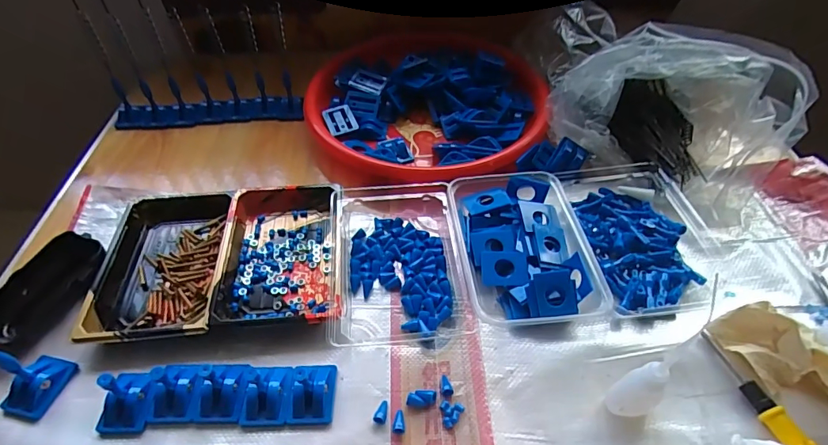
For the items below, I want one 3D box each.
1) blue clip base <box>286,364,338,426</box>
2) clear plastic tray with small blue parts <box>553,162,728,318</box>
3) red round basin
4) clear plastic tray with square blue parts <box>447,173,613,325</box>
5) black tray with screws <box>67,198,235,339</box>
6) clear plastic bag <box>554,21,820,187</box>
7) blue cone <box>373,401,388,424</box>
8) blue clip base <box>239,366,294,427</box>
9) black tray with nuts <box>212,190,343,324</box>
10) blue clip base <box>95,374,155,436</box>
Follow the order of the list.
[{"bbox_3d":[-0.077,0.129,0.339,0.032,0.020,0.042,0,49,1],"label":"blue clip base"},{"bbox_3d":[0.223,0.003,0.433,0.118,0.031,0.179,-5,49,-3],"label":"clear plastic tray with small blue parts"},{"bbox_3d":[0.013,-0.157,0.558,0.292,0.051,0.278,1,49,1],"label":"red round basin"},{"bbox_3d":[0.097,0.019,0.416,0.110,0.034,0.157,-3,49,-2],"label":"clear plastic tray with square blue parts"},{"bbox_3d":[-0.230,0.034,0.420,0.108,0.023,0.167,-5,49,-4],"label":"black tray with screws"},{"bbox_3d":[0.285,-0.134,0.482,0.230,0.098,0.156,29,55,24],"label":"clear plastic bag"},{"bbox_3d":[-0.024,0.142,0.335,0.009,0.007,0.017,8,49,8],"label":"blue cone"},{"bbox_3d":[-0.110,0.130,0.339,0.035,0.019,0.043,2,49,3],"label":"blue clip base"},{"bbox_3d":[-0.123,0.026,0.420,0.108,0.029,0.156,-5,49,-3],"label":"black tray with nuts"},{"bbox_3d":[-0.212,0.125,0.323,0.035,0.041,0.043,4,49,4],"label":"blue clip base"}]

